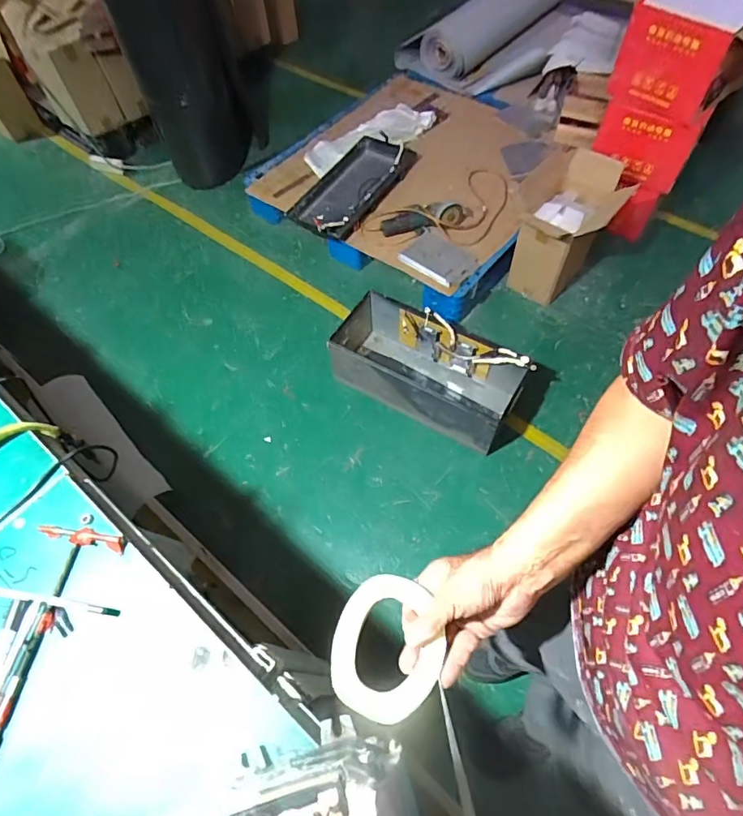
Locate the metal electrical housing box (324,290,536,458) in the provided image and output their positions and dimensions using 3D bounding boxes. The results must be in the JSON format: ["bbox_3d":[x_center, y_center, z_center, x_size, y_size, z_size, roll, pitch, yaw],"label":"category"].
[{"bbox_3d":[0.173,-0.119,1.549,0.611,0.213,0.307,26,62,17],"label":"metal electrical housing box"}]

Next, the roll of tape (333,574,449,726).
[{"bbox_3d":[0.017,0.234,0.479,0.104,0.018,0.128,15,66,8],"label":"roll of tape"}]

